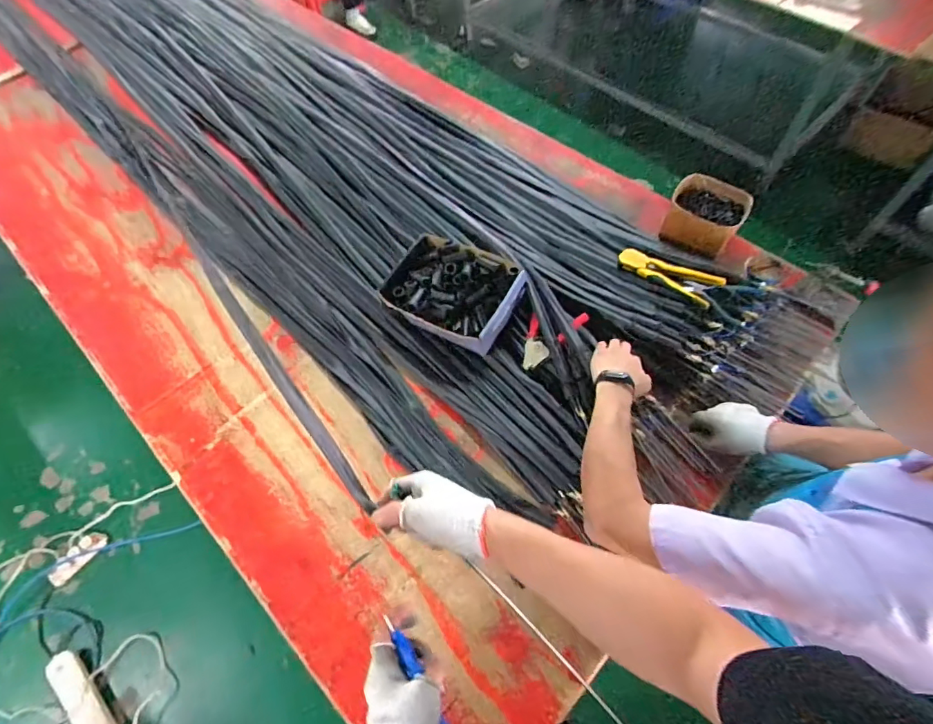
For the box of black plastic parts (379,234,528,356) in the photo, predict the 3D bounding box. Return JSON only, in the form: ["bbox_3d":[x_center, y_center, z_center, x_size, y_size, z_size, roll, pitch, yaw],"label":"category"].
[{"bbox_3d":[-0.027,-0.156,0.990,0.270,0.071,0.220,24,66,15],"label":"box of black plastic parts"}]

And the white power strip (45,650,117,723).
[{"bbox_3d":[-1.105,0.961,1.355,0.086,0.041,0.306,-42,67,-17],"label":"white power strip"}]

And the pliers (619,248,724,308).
[{"bbox_3d":[0.403,-0.181,0.953,0.074,0.036,0.225,-42,53,-18],"label":"pliers"}]

